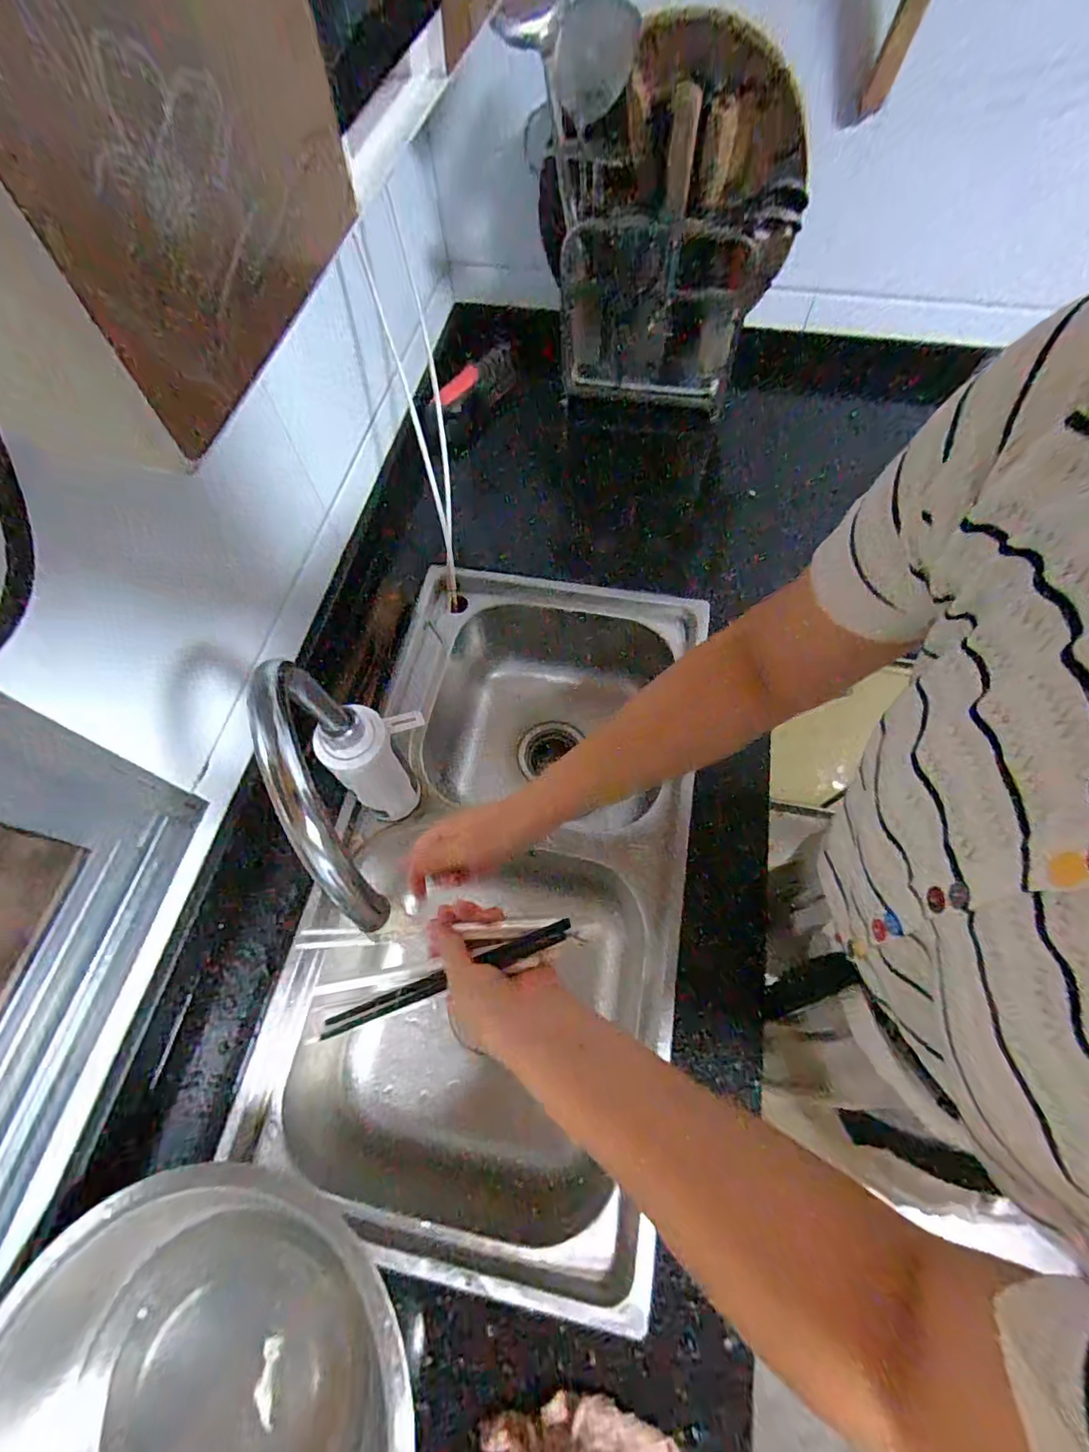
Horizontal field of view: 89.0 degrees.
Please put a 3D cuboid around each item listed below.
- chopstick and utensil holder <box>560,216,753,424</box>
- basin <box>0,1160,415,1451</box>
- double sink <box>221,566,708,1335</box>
[{"bbox_3d":[0.154,-0.587,0.800,0.260,0.222,0.089,10,65,6],"label":"chopstick and utensil holder"},{"bbox_3d":[-0.261,0.525,0.391,0.307,0.125,0.306,-1,65,1],"label":"basin"},{"bbox_3d":[-0.054,0.173,0.712,0.418,0.208,0.743,9,65,6],"label":"double sink"}]

